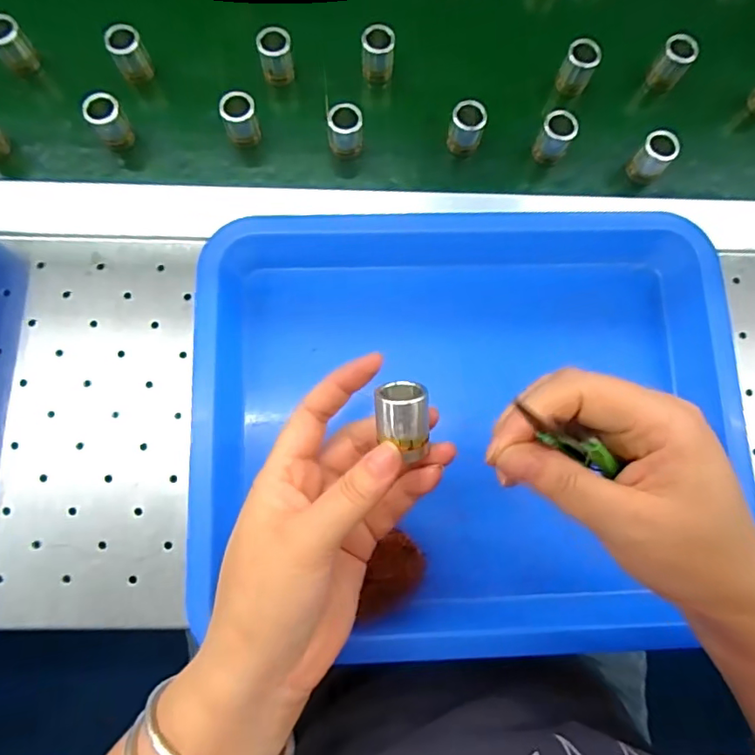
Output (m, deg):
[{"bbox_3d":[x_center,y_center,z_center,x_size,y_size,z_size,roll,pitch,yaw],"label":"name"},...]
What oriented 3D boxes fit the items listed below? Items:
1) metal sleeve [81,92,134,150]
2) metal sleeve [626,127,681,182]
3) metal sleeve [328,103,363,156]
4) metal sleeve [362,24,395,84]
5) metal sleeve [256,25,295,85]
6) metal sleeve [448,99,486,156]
[{"bbox_3d":[-0.184,-0.176,0.360,0.022,0.035,0.020,0,79,-2],"label":"metal sleeve"},{"bbox_3d":[0.194,-0.155,0.369,0.023,0.038,0.019,43,81,7],"label":"metal sleeve"},{"bbox_3d":[-0.023,-0.172,0.368,0.023,0.038,0.020,-6,79,-3],"label":"metal sleeve"},{"bbox_3d":[0.000,-0.234,0.380,0.023,0.037,0.021,0,79,-2],"label":"metal sleeve"},{"bbox_3d":[-0.073,-0.231,0.378,0.023,0.034,0.022,-8,79,-3],"label":"metal sleeve"},{"bbox_3d":[0.063,-0.175,0.370,0.023,0.037,0.020,9,79,0],"label":"metal sleeve"}]

